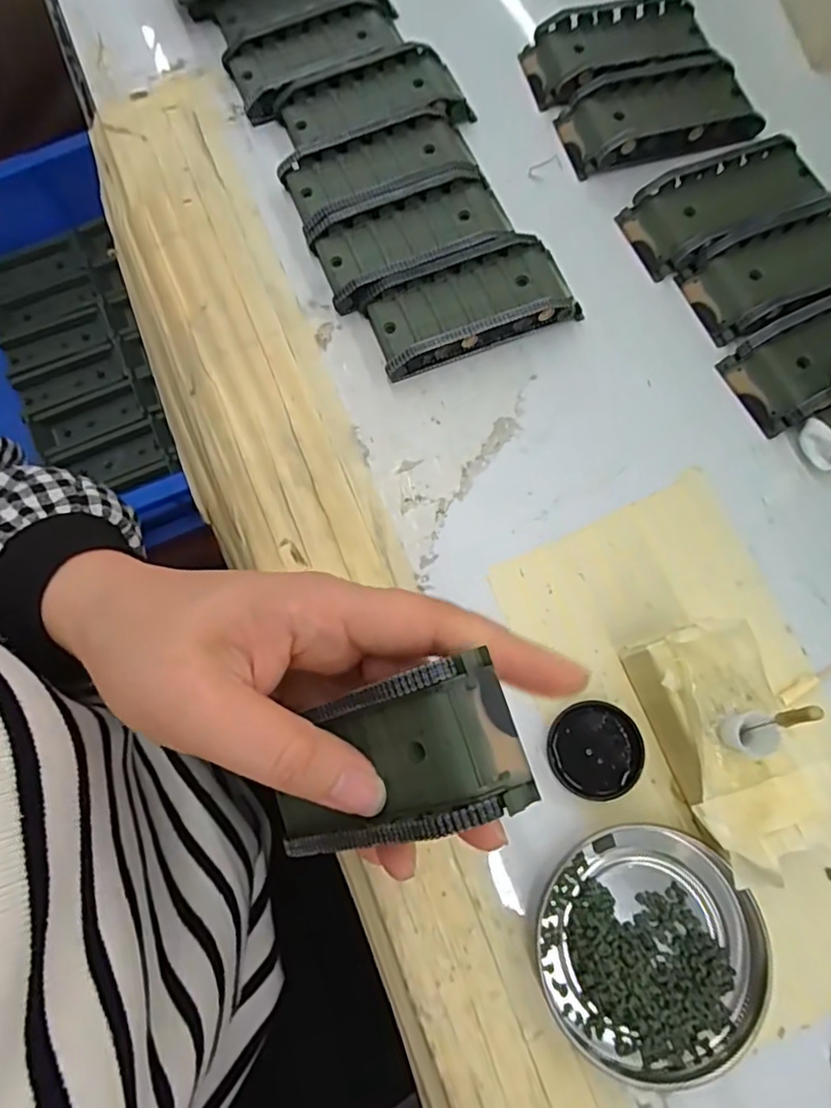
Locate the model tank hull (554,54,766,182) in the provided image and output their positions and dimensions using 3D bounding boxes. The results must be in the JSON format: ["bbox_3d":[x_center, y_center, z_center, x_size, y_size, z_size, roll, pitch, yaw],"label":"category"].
[{"bbox_3d":[0.126,-0.225,0.323,0.097,0.019,0.048,-16,74,-5],"label":"model tank hull"}]

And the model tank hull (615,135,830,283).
[{"bbox_3d":[0.152,-0.170,0.307,0.092,0.022,0.045,-21,74,-6],"label":"model tank hull"}]

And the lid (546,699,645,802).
[{"bbox_3d":[0.069,0.076,0.240,0.034,0.007,0.035,0,73,0],"label":"lid"}]

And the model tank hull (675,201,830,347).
[{"bbox_3d":[0.178,-0.133,0.294,0.090,0.022,0.045,-21,74,-6],"label":"model tank hull"}]

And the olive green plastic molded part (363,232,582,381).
[{"bbox_3d":[0.026,-0.117,0.291,0.094,0.020,0.043,-20,74,-6],"label":"olive green plastic molded part"}]

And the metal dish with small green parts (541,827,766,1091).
[{"bbox_3d":[0.083,0.140,0.220,0.075,0.010,0.080,0,73,0],"label":"metal dish with small green parts"}]

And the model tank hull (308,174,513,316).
[{"bbox_3d":[0.000,-0.153,0.301,0.095,0.018,0.044,-22,74,-6],"label":"model tank hull"}]

